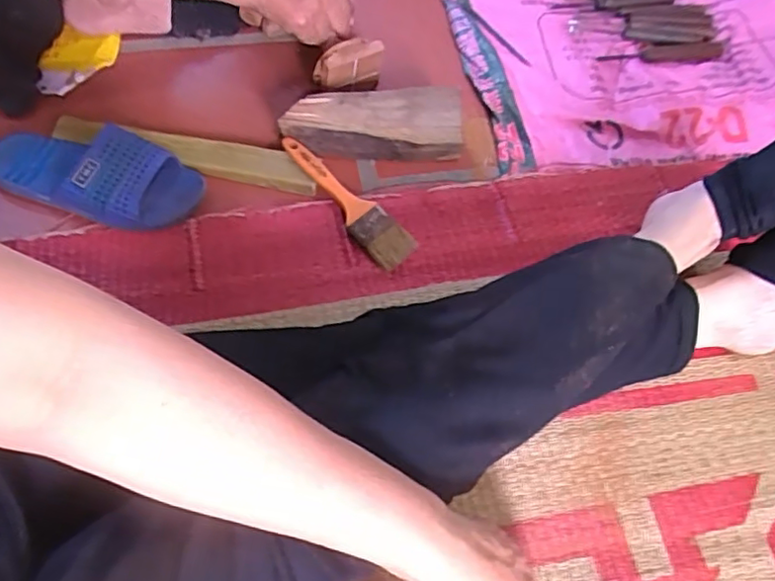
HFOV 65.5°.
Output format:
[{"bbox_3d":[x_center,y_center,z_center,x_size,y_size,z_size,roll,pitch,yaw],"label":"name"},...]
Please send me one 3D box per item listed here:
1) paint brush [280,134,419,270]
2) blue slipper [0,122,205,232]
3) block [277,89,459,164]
[{"bbox_3d":[-0.046,-0.096,0.634,0.044,0.009,0.181,-44,80,-11],"label":"paint brush"},{"bbox_3d":[-0.306,-0.122,0.616,0.222,0.051,0.091,15,61,5],"label":"blue slipper"},{"bbox_3d":[-0.016,-0.182,0.663,0.195,0.065,0.050,-3,60,-5],"label":"block"}]

